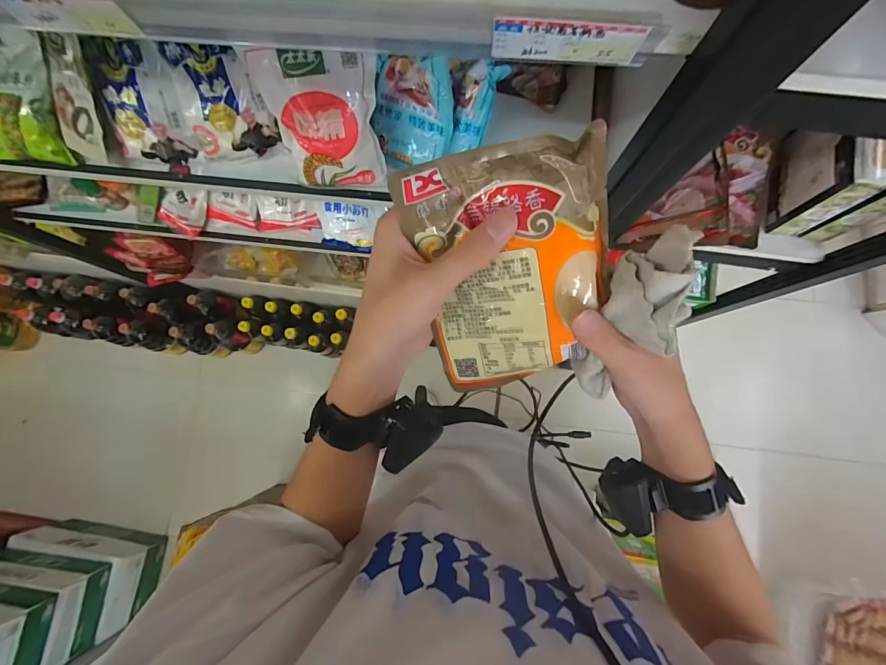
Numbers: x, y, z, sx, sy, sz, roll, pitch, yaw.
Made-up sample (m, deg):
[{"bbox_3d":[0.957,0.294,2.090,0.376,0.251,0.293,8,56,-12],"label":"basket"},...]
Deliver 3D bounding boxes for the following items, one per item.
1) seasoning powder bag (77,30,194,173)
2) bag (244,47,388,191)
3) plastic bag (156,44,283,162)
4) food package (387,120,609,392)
[{"bbox_3d":[-0.402,-0.299,0.540,0.097,0.157,0.024,2,40,-5],"label":"seasoning powder bag"},{"bbox_3d":[-0.147,-0.258,0.506,0.134,0.164,0.031,-4,45,-4],"label":"bag"},{"bbox_3d":[-0.290,-0.300,0.536,0.120,0.133,0.028,2,39,-3],"label":"plastic bag"},{"bbox_3d":[0.047,-0.034,0.264,0.121,0.023,0.162,-8,115,13],"label":"food package"}]

